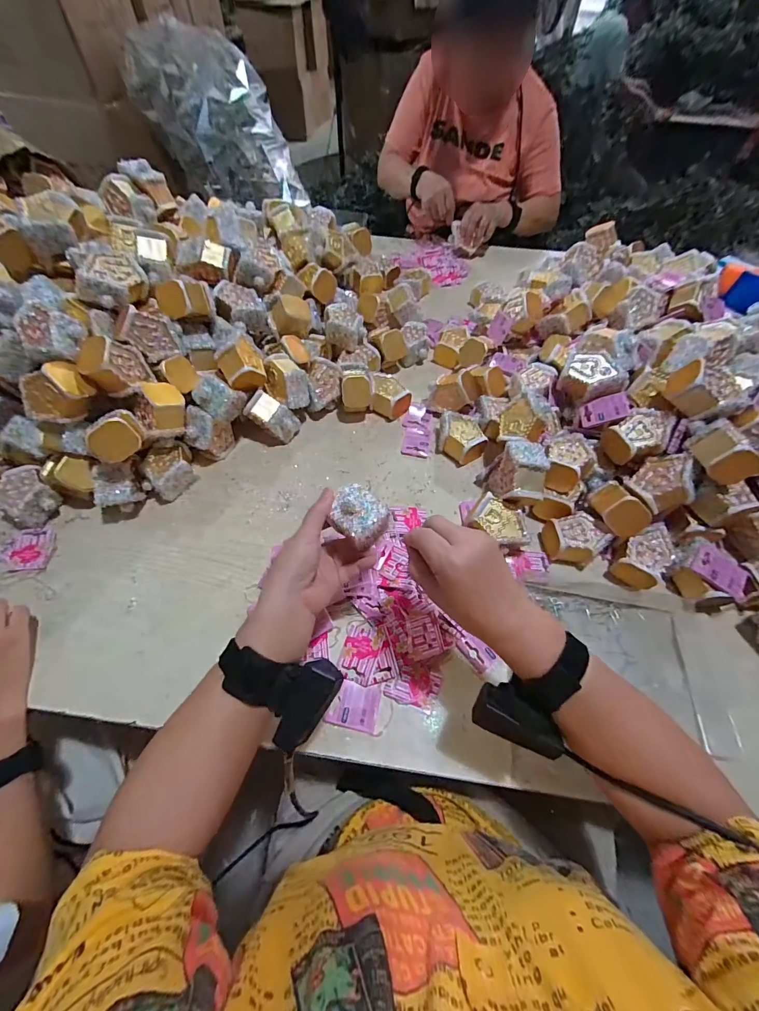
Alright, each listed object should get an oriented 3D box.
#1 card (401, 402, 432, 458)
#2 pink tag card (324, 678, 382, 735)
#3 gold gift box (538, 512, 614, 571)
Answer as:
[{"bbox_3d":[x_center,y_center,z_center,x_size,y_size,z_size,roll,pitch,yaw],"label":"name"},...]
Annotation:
[{"bbox_3d":[0.065,-0.134,0.654,0.048,0.005,0.121,4,61,7],"label":"card"},{"bbox_3d":[-0.028,0.226,0.425,0.057,0.009,0.046,8,59,4],"label":"pink tag card"},{"bbox_3d":[0.266,0.047,0.522,0.066,0.050,0.070,-35,65,-20],"label":"gold gift box"}]

